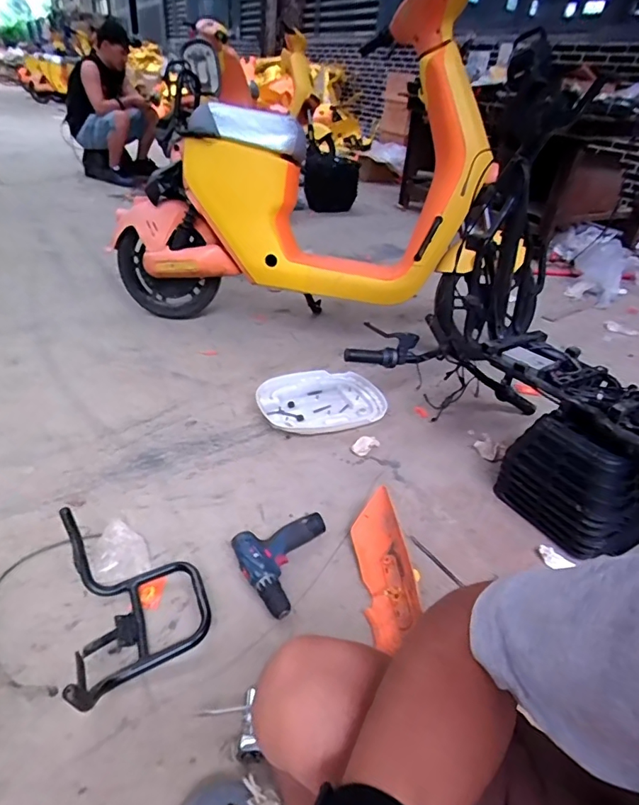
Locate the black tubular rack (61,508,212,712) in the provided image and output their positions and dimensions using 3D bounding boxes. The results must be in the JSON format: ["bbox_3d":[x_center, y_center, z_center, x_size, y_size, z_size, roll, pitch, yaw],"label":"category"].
[{"bbox_3d":[-0.295,0.330,0.811,0.211,0.138,0.328,-9,37,-21],"label":"black tubular rack"}]

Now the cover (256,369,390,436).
[{"bbox_3d":[0.008,-0.006,1.440,0.373,0.047,0.278,-6,36,-18],"label":"cover"}]

